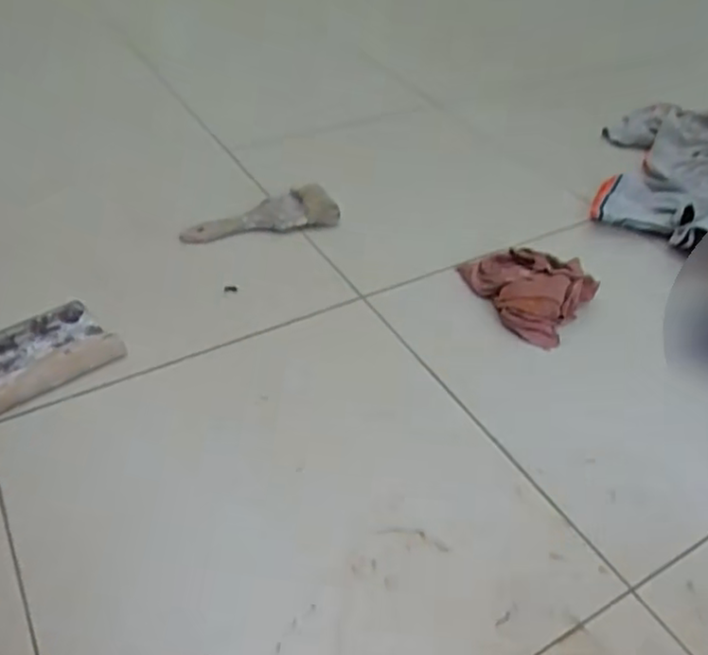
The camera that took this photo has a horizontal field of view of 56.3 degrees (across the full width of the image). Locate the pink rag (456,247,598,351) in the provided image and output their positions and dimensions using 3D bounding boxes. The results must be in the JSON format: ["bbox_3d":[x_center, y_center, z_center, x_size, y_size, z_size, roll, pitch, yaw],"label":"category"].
[{"bbox_3d":[0.185,-0.049,0.750,0.147,0.054,0.110,29,48,26],"label":"pink rag"}]

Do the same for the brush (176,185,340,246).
[{"bbox_3d":[-0.122,-0.144,0.848,0.196,0.024,0.065,-14,44,-18],"label":"brush"}]

